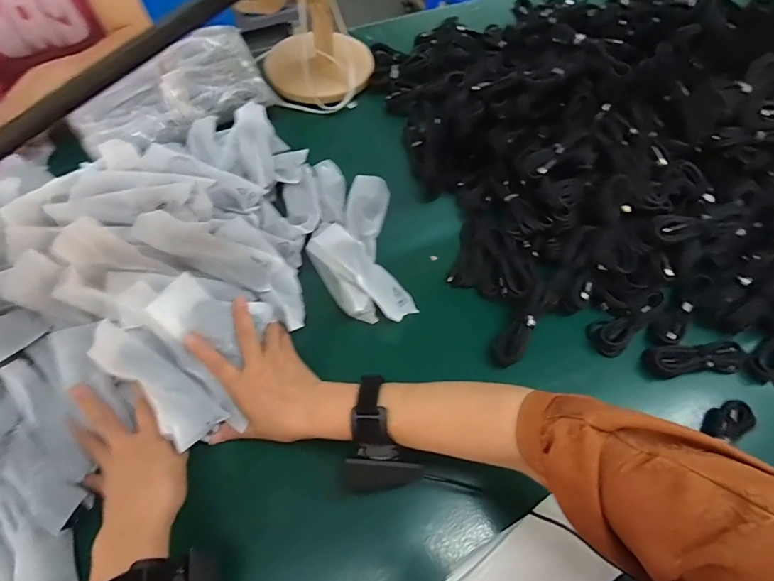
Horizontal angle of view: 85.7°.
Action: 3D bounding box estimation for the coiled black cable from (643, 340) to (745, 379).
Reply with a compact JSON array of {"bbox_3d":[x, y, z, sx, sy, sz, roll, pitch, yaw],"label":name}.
[{"bbox_3d":[0.357,0.080,0.485,0.107,0.019,0.035,-4,61,-2],"label":"coiled black cable"}]

